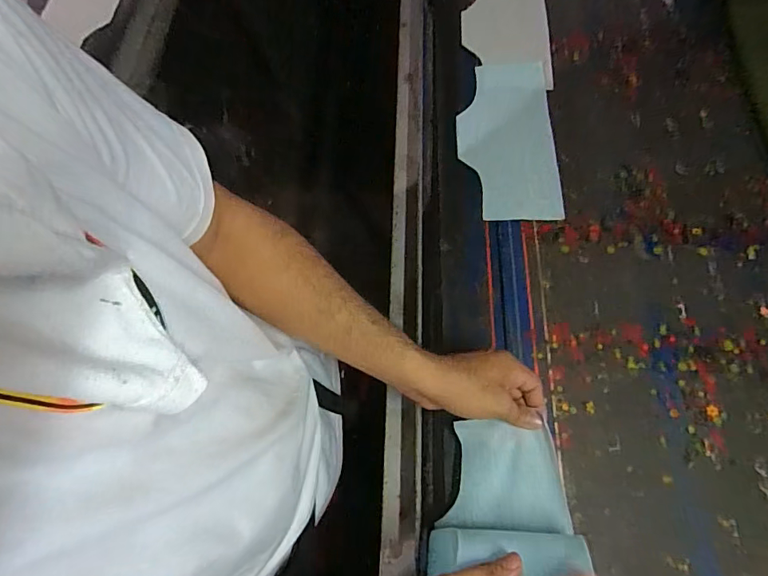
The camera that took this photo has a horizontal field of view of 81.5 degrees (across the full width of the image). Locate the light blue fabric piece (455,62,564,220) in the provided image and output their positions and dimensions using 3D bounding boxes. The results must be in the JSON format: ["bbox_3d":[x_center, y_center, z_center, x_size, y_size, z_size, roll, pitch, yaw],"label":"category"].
[{"bbox_3d":[0.172,-0.219,0.632,0.132,0.009,0.272,2,66,3],"label":"light blue fabric piece"}]

